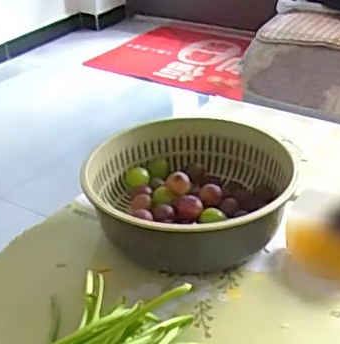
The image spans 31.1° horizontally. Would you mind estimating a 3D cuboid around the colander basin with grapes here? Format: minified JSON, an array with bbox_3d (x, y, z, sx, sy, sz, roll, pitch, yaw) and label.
[{"bbox_3d":[0.024,0.016,0.675,0.210,0.077,0.189,3,32,10],"label":"colander basin with grapes"}]

